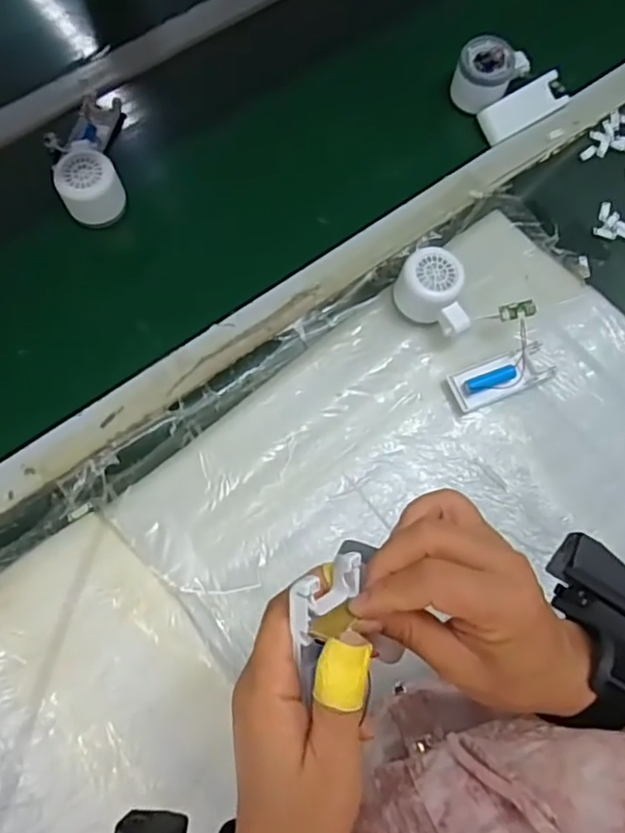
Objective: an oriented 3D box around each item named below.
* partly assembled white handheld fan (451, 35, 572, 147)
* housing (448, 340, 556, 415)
[{"bbox_3d":[0.214,-0.362,0.667,0.103,0.053,0.092,-29,77,-10],"label":"partly assembled white handheld fan"},{"bbox_3d":[0.179,-0.038,0.582,0.099,0.011,0.038,-23,75,-8],"label":"housing"}]

